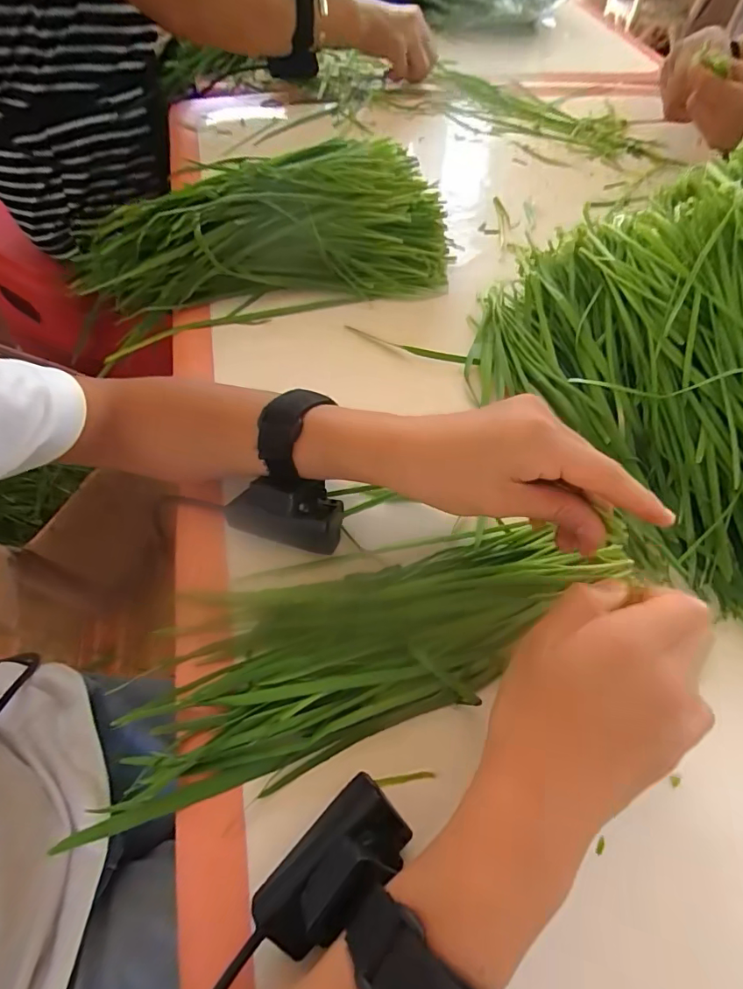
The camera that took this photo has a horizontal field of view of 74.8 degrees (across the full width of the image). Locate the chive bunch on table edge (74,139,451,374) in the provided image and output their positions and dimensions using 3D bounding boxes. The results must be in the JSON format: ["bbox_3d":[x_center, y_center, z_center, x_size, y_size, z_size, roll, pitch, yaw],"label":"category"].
[{"bbox_3d":[-0.103,-0.245,0.449,0.337,0.096,0.160,-13,59,-10],"label":"chive bunch on table edge"}]

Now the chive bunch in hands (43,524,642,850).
[{"bbox_3d":[-0.005,0.083,0.281,0.291,0.026,0.100,-22,61,-10],"label":"chive bunch in hands"}]

